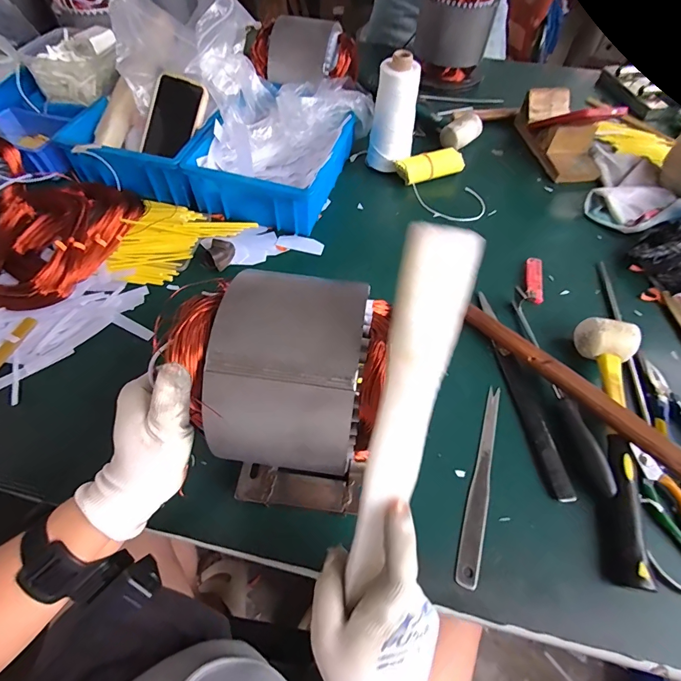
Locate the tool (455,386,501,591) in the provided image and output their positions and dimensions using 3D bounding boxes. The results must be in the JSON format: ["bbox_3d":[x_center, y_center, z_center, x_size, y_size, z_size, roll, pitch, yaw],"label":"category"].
[{"bbox_3d":[0.146,0.140,0.398,0.021,0.004,0.204,17,59,10],"label":"tool"}]

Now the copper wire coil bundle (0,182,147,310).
[{"bbox_3d":[-0.389,-0.141,0.527,0.138,0.052,0.219,19,60,11],"label":"copper wire coil bundle"}]

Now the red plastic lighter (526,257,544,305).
[{"bbox_3d":[0.276,-0.088,0.549,0.022,0.012,0.081,12,58,7],"label":"red plastic lighter"}]

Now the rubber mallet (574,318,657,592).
[{"bbox_3d":[0.289,0.100,0.402,0.054,0.048,0.272,11,58,7],"label":"rubber mallet"}]

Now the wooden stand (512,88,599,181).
[{"bbox_3d":[0.406,-0.385,0.711,0.096,0.053,0.206,-4,58,-3],"label":"wooden stand"}]

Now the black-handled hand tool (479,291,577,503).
[{"bbox_3d":[0.207,0.049,0.451,0.024,0.012,0.261,-5,58,-4],"label":"black-handled hand tool"}]

